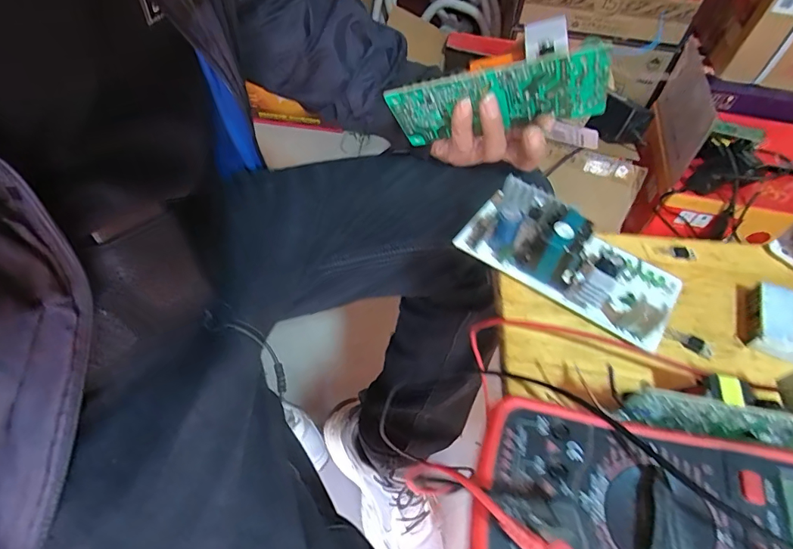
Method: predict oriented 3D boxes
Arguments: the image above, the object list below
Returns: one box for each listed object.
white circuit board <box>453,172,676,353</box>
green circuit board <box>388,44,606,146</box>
[{"bbox_3d":[0.124,-0.020,0.308,0.148,0.043,0.075,29,58,17],"label":"white circuit board"},{"bbox_3d":[0.078,-0.139,0.355,0.160,0.076,0.009,-2,75,18],"label":"green circuit board"}]

